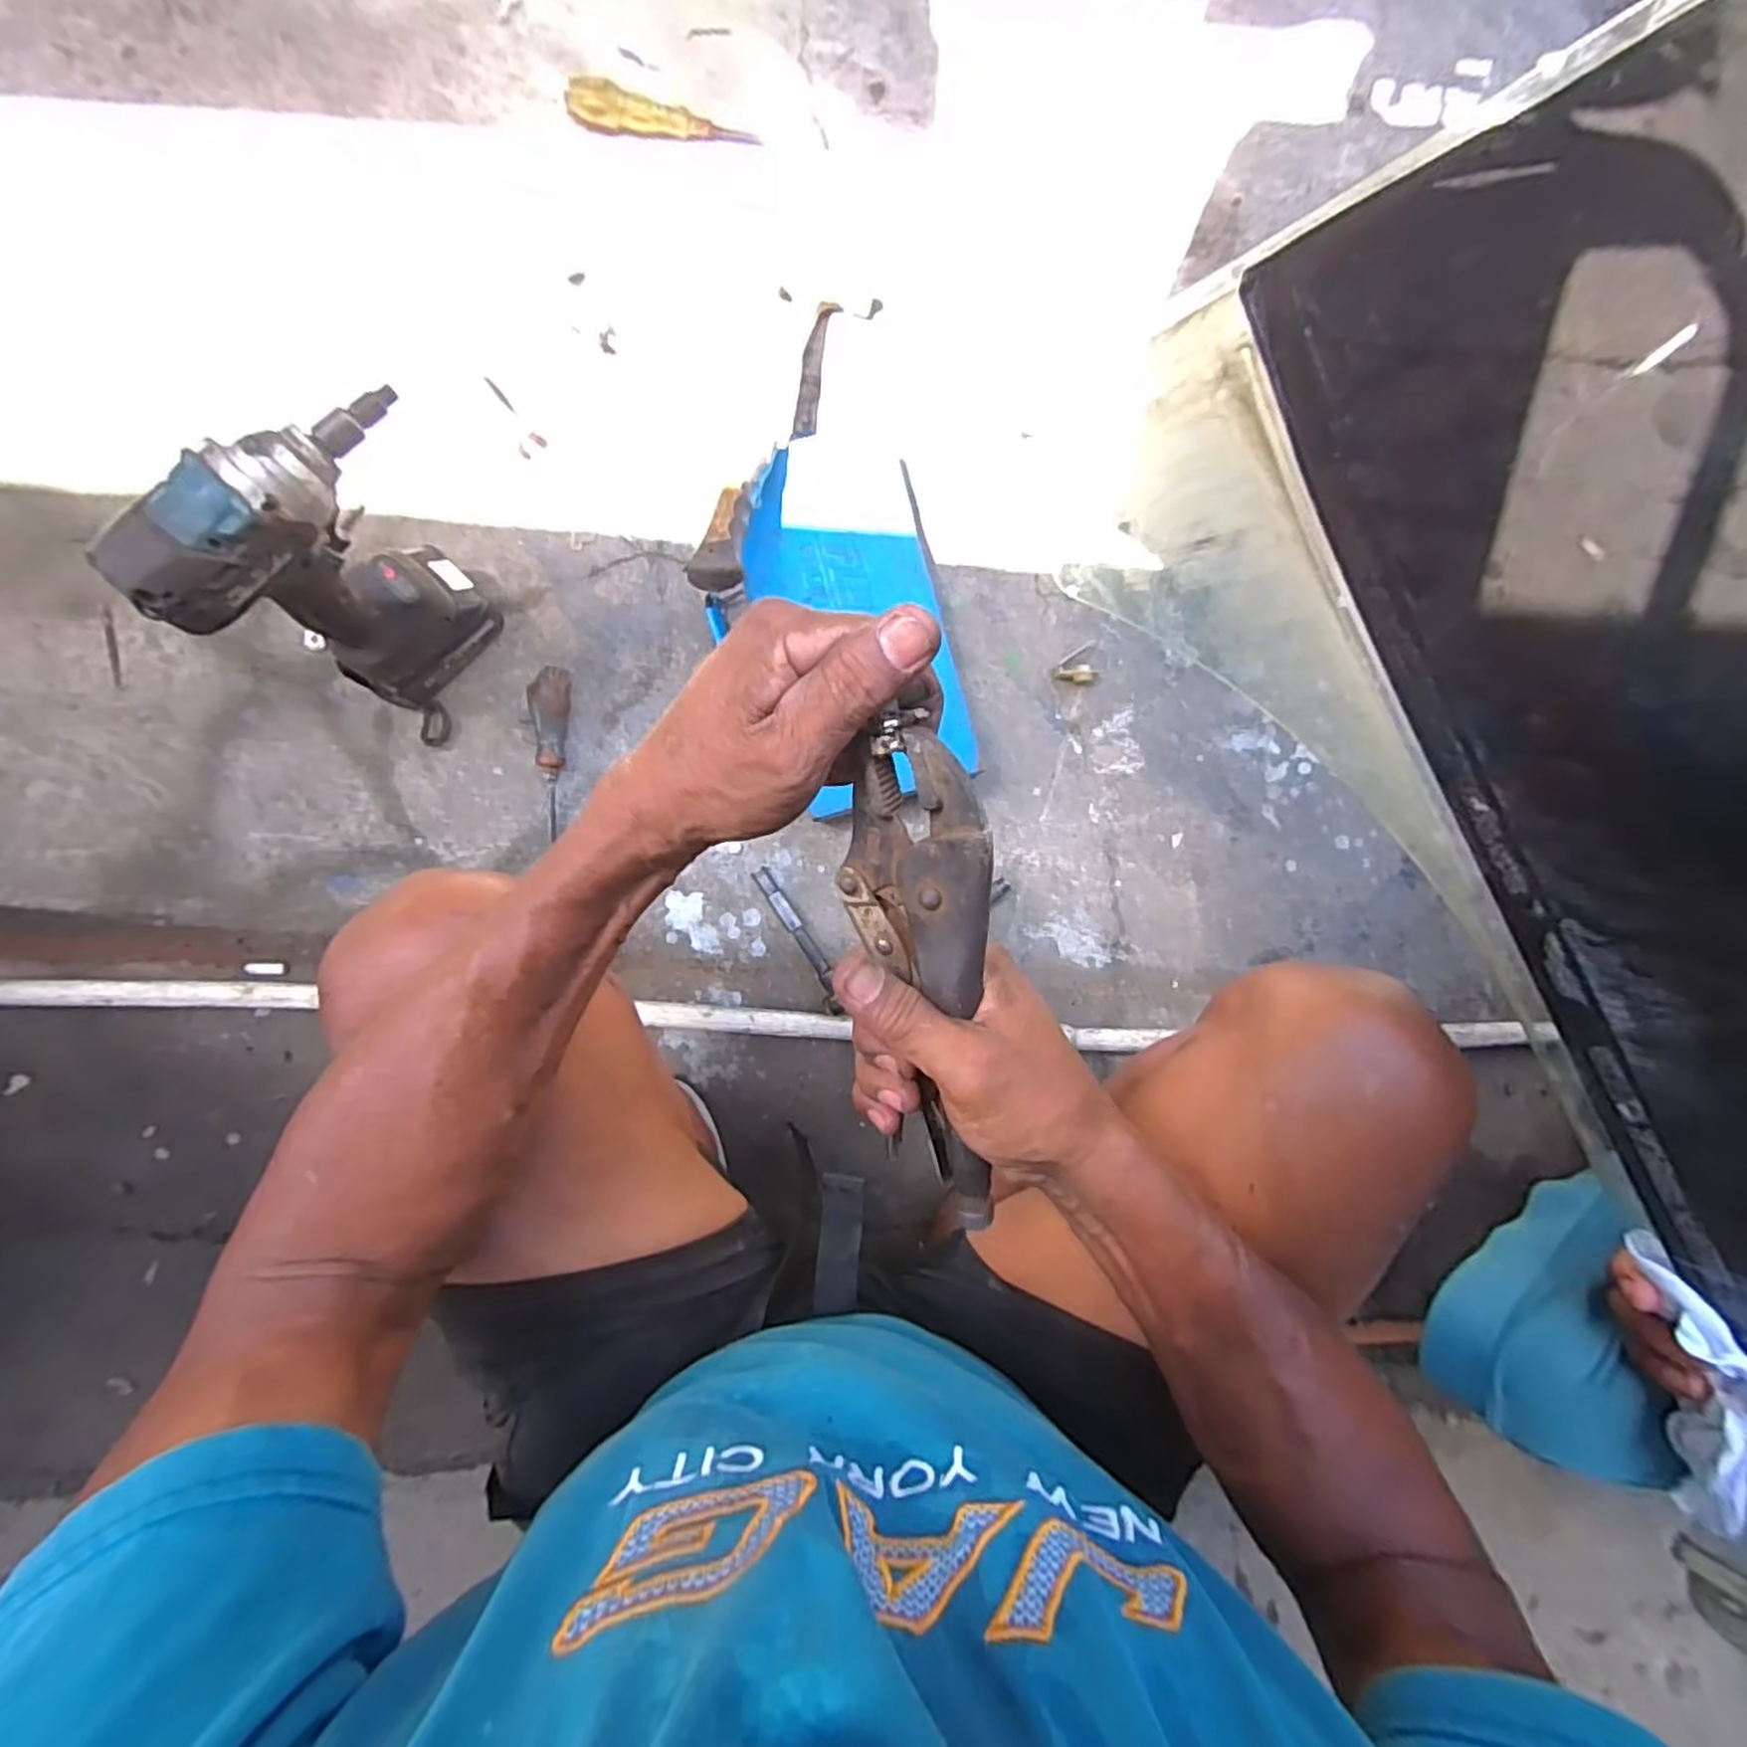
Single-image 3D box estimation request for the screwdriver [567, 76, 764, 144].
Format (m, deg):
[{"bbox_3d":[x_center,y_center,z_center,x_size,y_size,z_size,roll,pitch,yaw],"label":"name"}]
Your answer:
[{"bbox_3d":[-0.186,-0.659,0.647,0.164,0.023,0.027,8,92,-3],"label":"screwdriver"}]

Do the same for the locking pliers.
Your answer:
[{"bbox_3d":[0.020,0.050,0.302,0.052,0.033,0.211,-6,110,-3],"label":"locking pliers"}]

